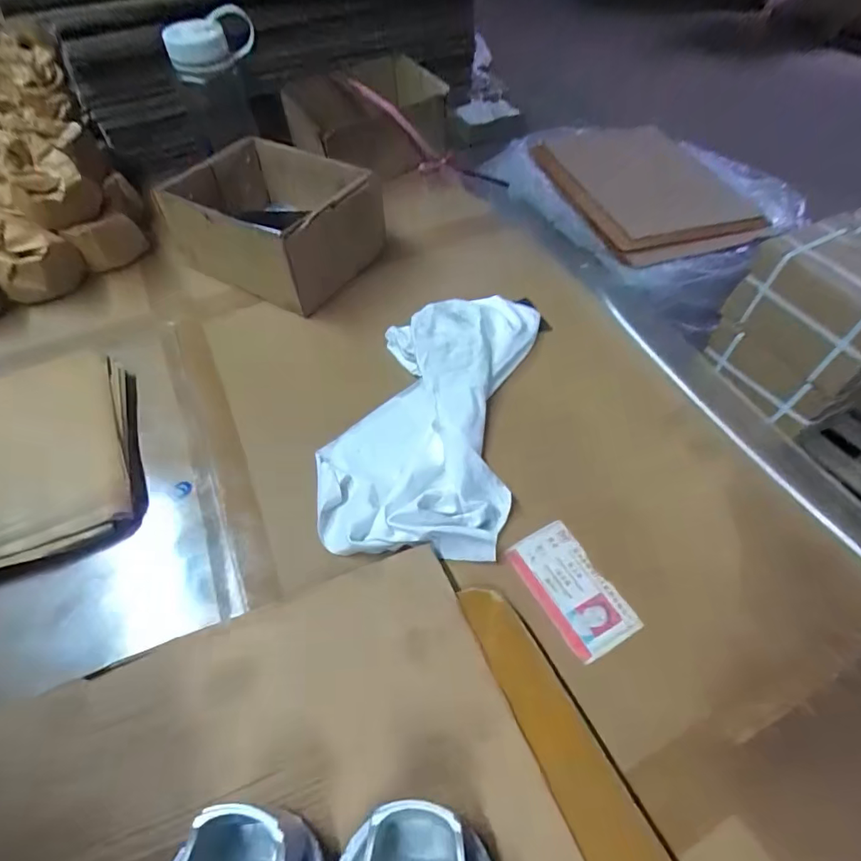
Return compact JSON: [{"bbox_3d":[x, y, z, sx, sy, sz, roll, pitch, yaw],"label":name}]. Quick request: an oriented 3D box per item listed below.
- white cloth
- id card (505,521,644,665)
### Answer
[{"bbox_3d":[0.000,-0.026,0.436,0.158,0.034,0.288,10,55,8],"label":"white cloth"},{"bbox_3d":[0.101,0.113,0.356,0.053,0.005,0.092,-27,57,-18],"label":"id card"}]

